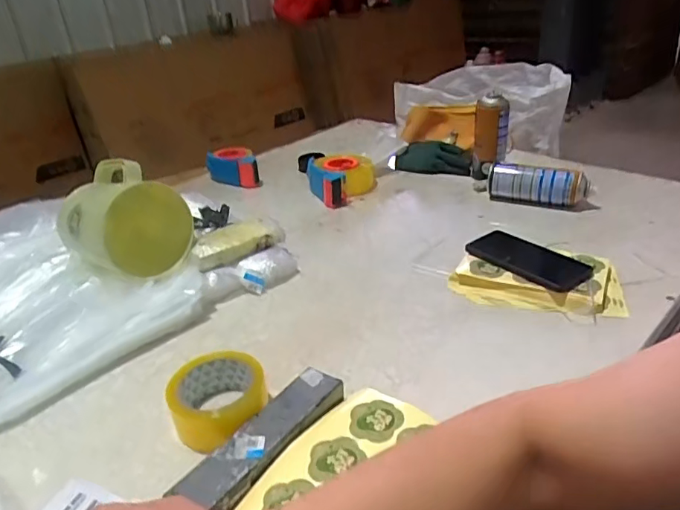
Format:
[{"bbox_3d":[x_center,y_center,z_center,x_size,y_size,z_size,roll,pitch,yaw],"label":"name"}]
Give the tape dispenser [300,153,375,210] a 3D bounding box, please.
[{"bbox_3d":[-0.006,-0.189,1.130,0.144,0.067,0.266,-11,30,-10],"label":"tape dispenser"}]

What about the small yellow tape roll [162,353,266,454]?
[{"bbox_3d":[-0.129,0.153,0.560,0.098,0.057,0.090,-4,29,2],"label":"small yellow tape roll"}]

